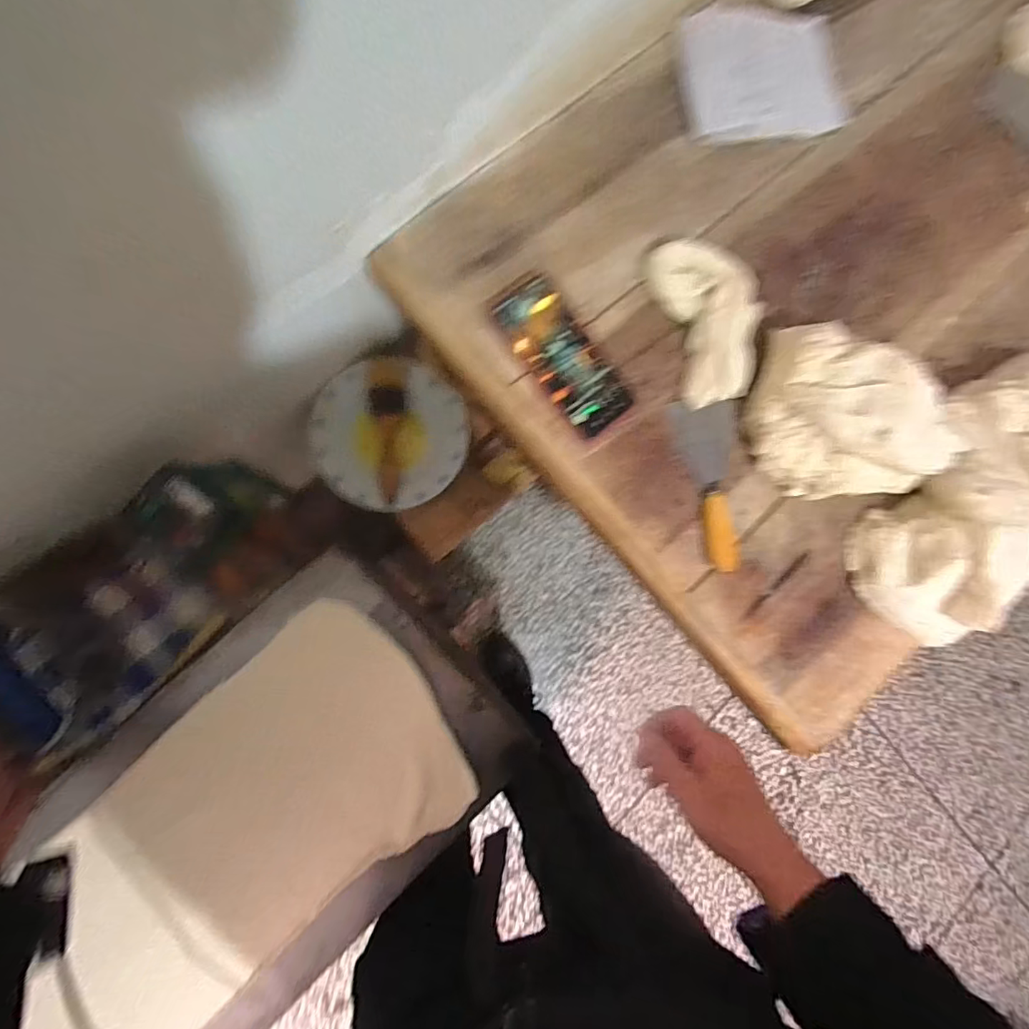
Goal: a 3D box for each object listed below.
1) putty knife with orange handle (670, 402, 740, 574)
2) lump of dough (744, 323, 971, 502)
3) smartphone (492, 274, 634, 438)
[{"bbox_3d":[0.212,-0.031,0.555,0.070,0.025,0.177,-6,88,-11],"label":"putty knife with orange handle"},{"bbox_3d":[0.354,-0.106,0.532,0.191,0.085,0.170,3,87,-13],"label":"lump of dough"},{"bbox_3d":[0.050,-0.157,0.522,0.067,0.016,0.159,-40,95,-11],"label":"smartphone"}]

